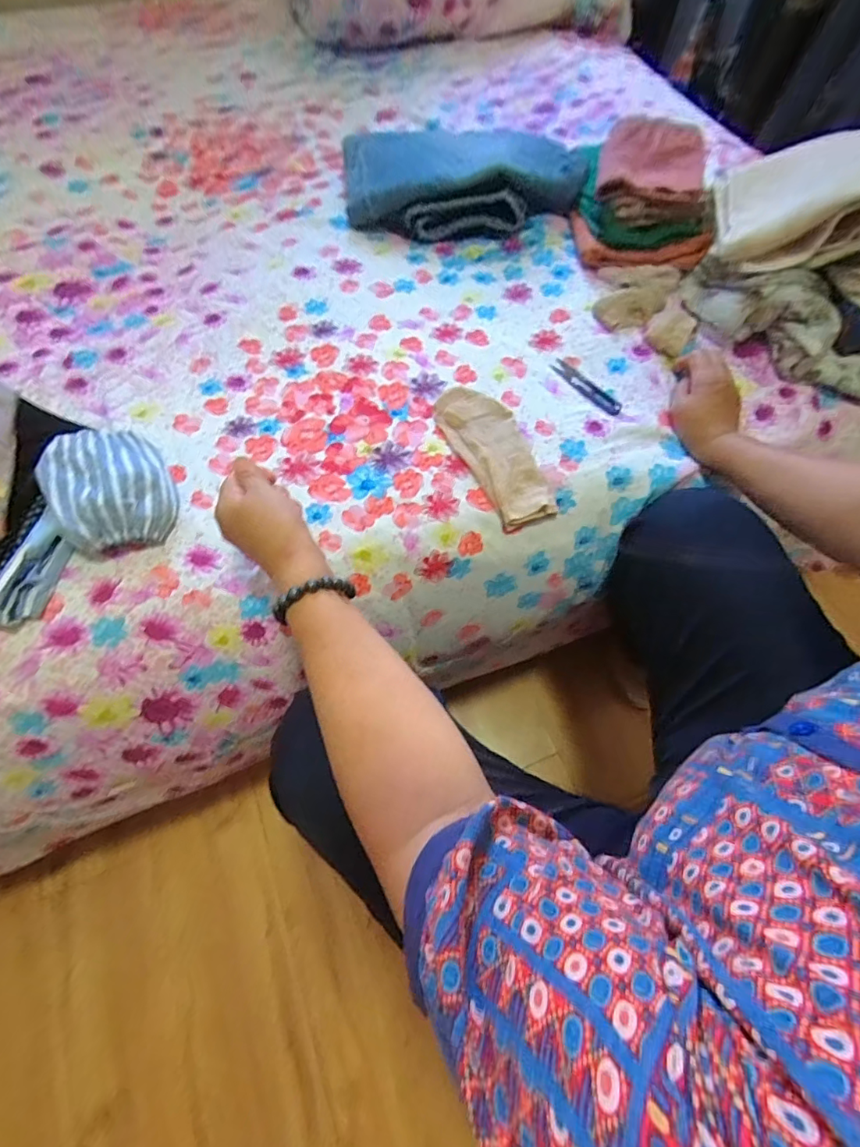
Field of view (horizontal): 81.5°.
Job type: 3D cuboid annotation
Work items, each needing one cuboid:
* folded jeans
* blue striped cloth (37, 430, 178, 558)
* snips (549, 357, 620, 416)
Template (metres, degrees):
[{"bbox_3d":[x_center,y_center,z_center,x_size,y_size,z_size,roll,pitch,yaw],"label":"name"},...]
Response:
[{"bbox_3d":[0.041,-0.565,0.712,0.323,0.067,0.191,-6,66,-2],"label":"folded jeans"},{"bbox_3d":[-0.304,-0.080,0.478,0.101,0.052,0.126,-25,67,-10],"label":"blue striped cloth"},{"bbox_3d":[0.188,-0.225,0.602,0.025,0.006,0.102,-39,71,-15],"label":"snips"}]

